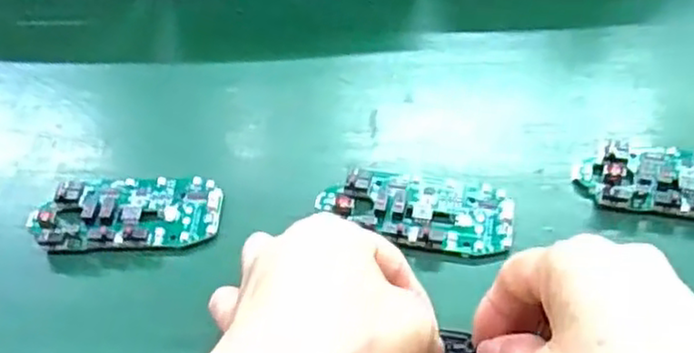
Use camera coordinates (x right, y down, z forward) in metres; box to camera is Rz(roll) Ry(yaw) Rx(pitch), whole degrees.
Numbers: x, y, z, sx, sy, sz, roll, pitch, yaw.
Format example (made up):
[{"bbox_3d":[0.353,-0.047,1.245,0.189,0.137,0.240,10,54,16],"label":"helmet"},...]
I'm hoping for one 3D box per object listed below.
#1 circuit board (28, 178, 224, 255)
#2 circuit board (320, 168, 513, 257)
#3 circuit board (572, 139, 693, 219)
[{"bbox_3d":[-0.113,0.017,0.361,0.096,0.016,0.044,-6,49,3],"label":"circuit board"},{"bbox_3d":[0.035,0.015,0.355,0.095,0.016,0.045,1,50,9],"label":"circuit board"},{"bbox_3d":[0.169,0.002,0.360,0.097,0.015,0.044,5,50,12],"label":"circuit board"}]

